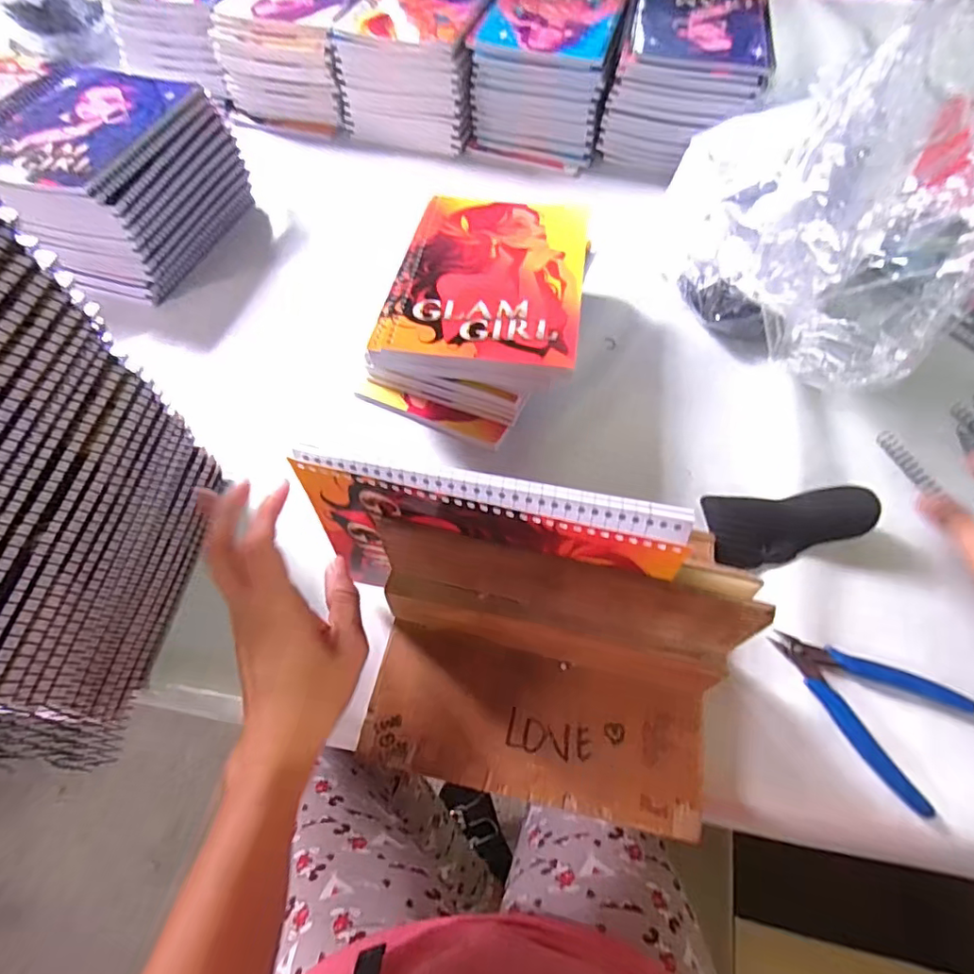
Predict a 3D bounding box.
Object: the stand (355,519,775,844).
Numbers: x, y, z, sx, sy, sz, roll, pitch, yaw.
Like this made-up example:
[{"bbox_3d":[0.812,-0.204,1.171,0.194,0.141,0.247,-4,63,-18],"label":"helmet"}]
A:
[{"bbox_3d":[0.032,0.109,0.308,0.203,0.130,0.117,10,61,6],"label":"stand"}]

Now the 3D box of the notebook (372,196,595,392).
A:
[{"bbox_3d":[0.002,-0.171,0.461,0.155,0.013,0.214,8,61,5],"label":"notebook"}]

